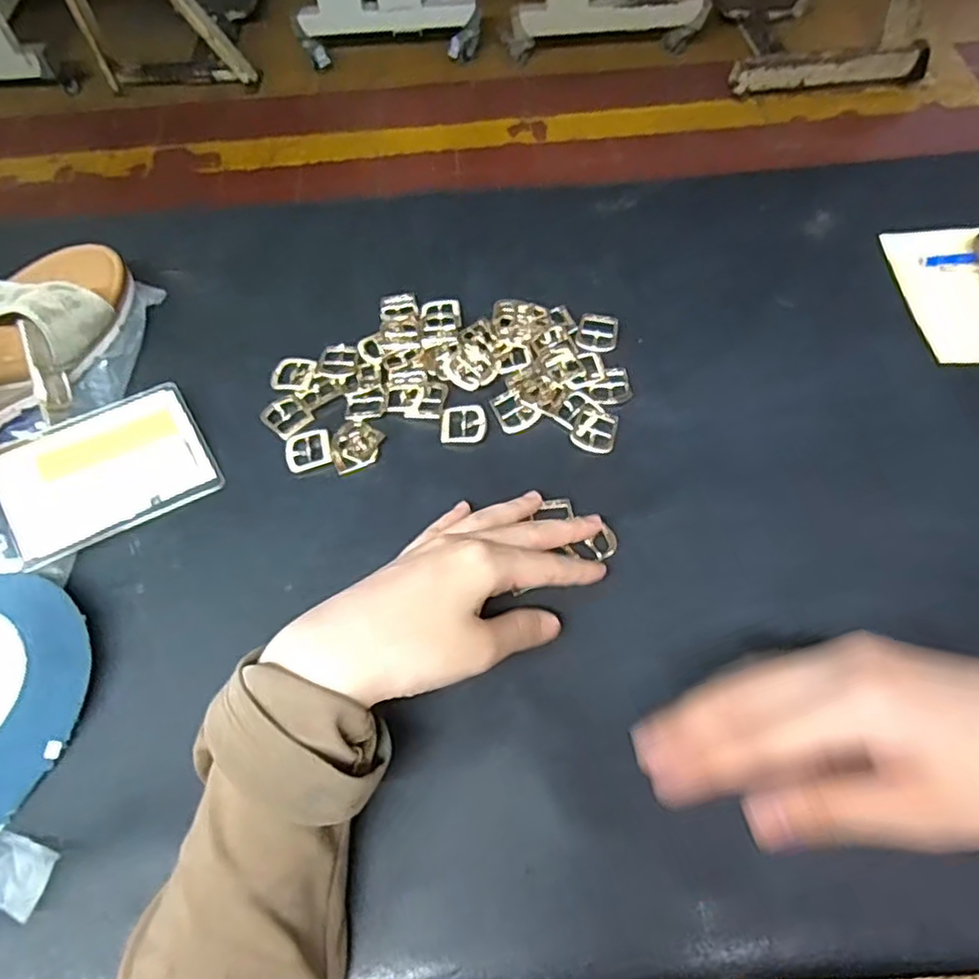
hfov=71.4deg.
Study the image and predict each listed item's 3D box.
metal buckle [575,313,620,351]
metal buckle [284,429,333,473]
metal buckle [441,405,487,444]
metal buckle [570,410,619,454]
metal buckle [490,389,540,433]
[{"bbox_3d":[0.070,-0.102,0.440,0.026,0.004,0.029,7,61,6],"label":"metal buckle"},{"bbox_3d":[-0.108,-0.024,0.407,0.027,0.004,0.025,-17,62,-7],"label":"metal buckle"},{"bbox_3d":[-0.015,-0.039,0.414,0.027,0.004,0.025,-1,61,2],"label":"metal buckle"},{"bbox_3d":[0.063,-0.035,0.405,0.026,0.004,0.029,11,62,9],"label":"metal buckle"},{"bbox_3d":[0.016,-0.048,0.416,0.024,0.004,0.028,-22,62,-10],"label":"metal buckle"}]

